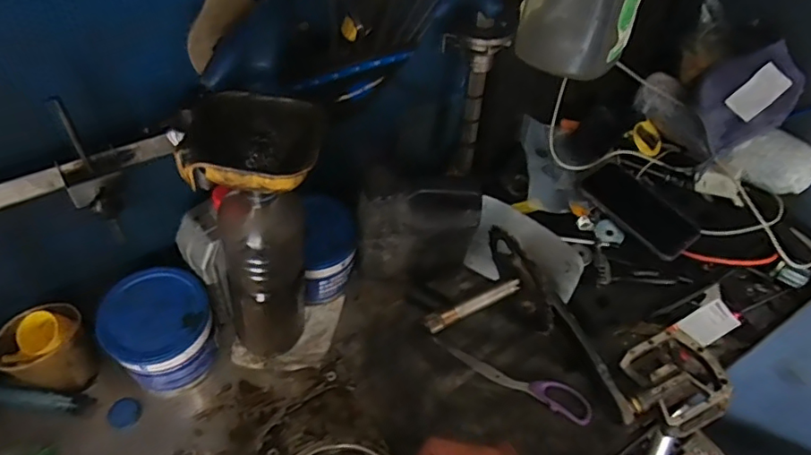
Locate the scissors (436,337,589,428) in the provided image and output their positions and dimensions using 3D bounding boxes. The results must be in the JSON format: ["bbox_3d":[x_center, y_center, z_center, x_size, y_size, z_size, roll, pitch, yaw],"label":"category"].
[{"bbox_3d":[0.124,0.168,0.635,0.190,0.012,0.035,27,54,15],"label":"scissors"}]

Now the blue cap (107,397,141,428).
[{"bbox_3d":[-0.297,0.197,0.577,0.031,0.018,0.031,3,52,-4],"label":"blue cap"}]

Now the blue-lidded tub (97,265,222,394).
[{"bbox_3d":[-0.254,0.115,0.581,0.097,0.113,0.100,3,52,-4],"label":"blue-lidded tub"}]

